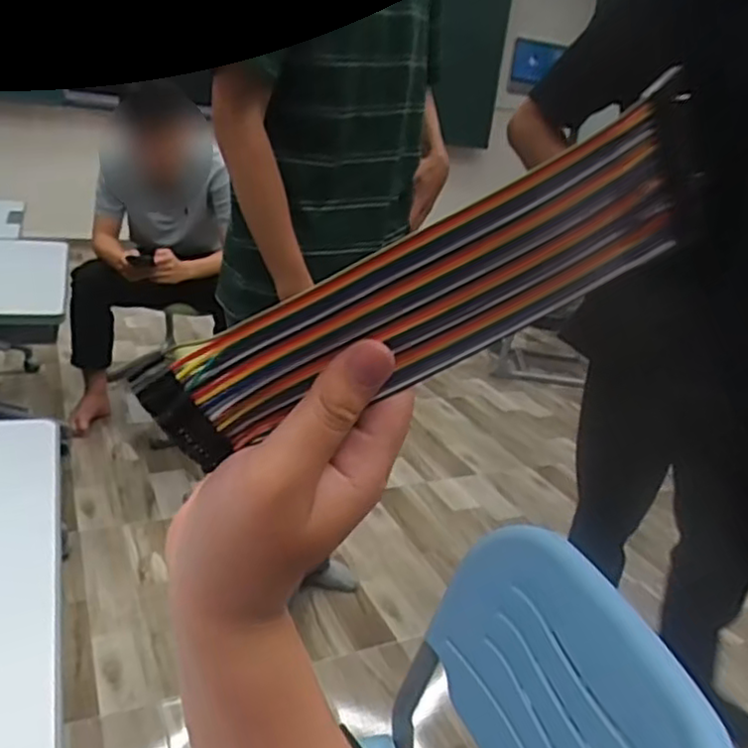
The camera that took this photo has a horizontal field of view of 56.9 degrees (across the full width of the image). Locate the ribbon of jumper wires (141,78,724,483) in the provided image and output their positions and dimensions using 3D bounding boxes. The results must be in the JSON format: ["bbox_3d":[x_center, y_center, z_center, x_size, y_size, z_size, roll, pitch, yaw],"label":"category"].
[{"bbox_3d":[0.023,-0.029,0.244,0.206,0.061,0.017,-26,27,-4],"label":"ribbon of jumper wires"}]

